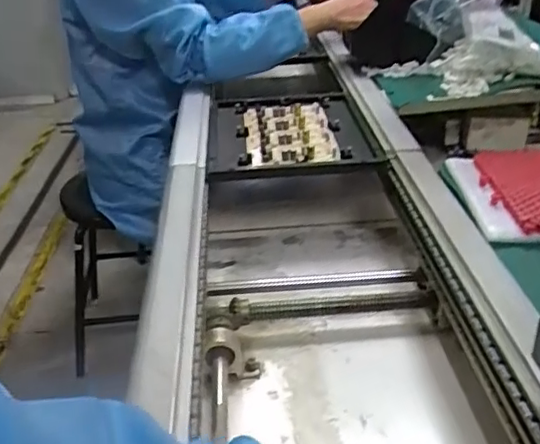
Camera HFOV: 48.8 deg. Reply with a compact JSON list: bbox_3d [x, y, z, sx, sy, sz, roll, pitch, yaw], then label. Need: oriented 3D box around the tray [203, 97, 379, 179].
[{"bbox_3d":[0.021,-0.136,0.888,0.220,0.018,0.293,-7,30,-1],"label":"tray"}]

